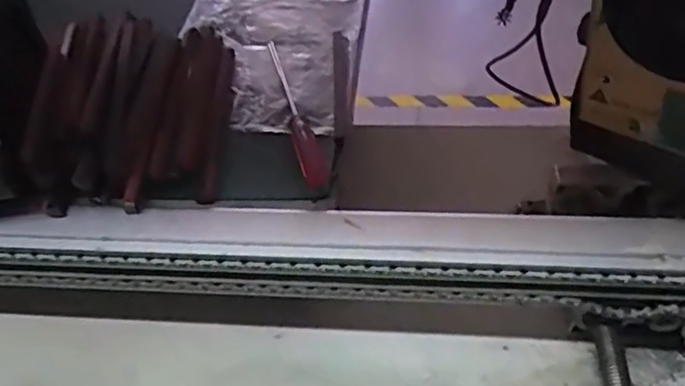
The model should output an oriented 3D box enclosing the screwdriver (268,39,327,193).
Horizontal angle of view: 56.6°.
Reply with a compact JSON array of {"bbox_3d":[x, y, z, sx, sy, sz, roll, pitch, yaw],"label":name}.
[{"bbox_3d":[-0.047,-0.088,0.633,0.022,0.024,0.235,-12,44,-6],"label":"screwdriver"}]

